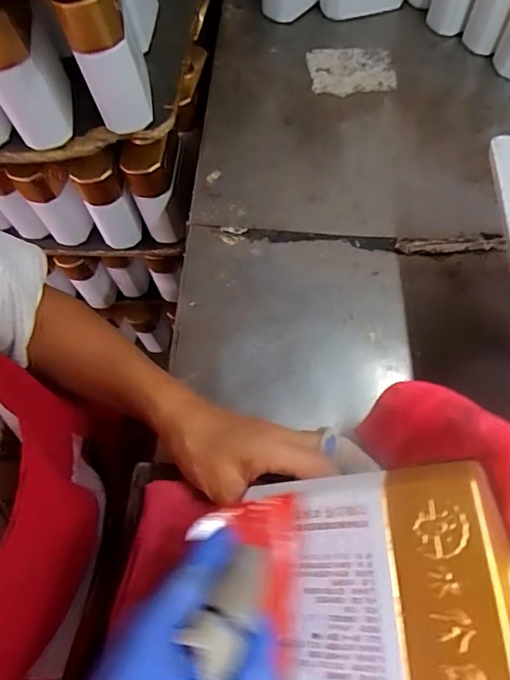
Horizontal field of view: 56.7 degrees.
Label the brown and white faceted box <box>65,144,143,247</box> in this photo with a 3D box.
[{"bbox_3d":[-0.193,-0.182,0.614,0.056,0.128,0.056,-28,65,-8],"label":"brown and white faceted box"}]

